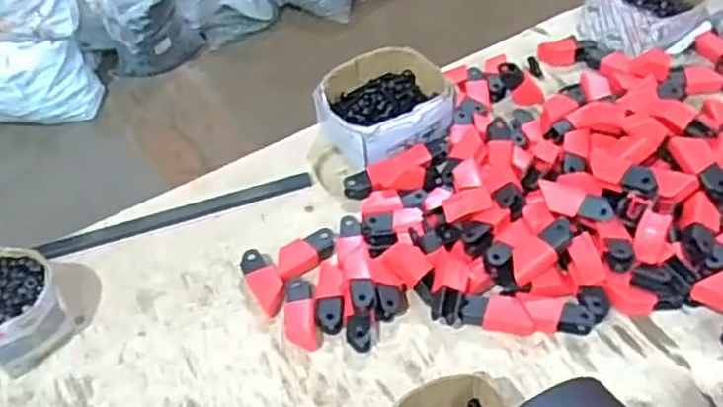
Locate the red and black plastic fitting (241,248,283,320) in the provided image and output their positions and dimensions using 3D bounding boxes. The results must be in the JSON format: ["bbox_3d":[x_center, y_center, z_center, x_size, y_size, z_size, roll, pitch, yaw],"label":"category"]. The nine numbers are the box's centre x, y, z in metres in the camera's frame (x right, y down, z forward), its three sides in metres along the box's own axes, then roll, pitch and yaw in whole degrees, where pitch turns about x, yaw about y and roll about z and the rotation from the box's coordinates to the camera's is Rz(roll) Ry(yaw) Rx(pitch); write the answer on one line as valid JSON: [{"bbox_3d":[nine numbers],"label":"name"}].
[{"bbox_3d":[-0.113,0.091,0.814,0.036,0.024,0.081,-23,52,-16],"label":"red and black plastic fitting"}]

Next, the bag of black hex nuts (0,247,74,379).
[{"bbox_3d":[-0.385,0.115,0.768,0.132,0.074,0.110,29,57,25],"label":"bag of black hex nuts"}]

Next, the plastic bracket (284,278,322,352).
[{"bbox_3d":[-0.068,0.122,0.781,0.038,0.018,0.085,-12,50,-7],"label":"plastic bracket"}]

